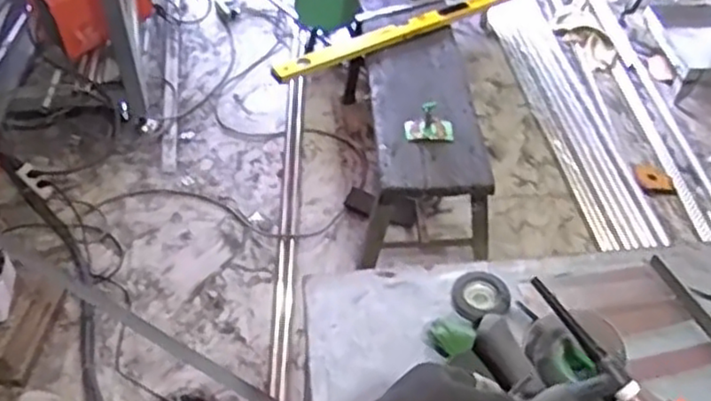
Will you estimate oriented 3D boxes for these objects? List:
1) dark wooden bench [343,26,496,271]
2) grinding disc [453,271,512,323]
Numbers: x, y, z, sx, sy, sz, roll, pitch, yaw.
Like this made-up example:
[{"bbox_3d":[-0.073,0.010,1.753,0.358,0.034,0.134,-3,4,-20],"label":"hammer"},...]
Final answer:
[{"bbox_3d":[0.162,-0.114,1.859,0.273,0.386,0.658,-2,46,-4],"label":"dark wooden bench"},{"bbox_3d":[0.135,0.103,0.748,0.060,0.014,0.068,-2,46,-4],"label":"grinding disc"}]

